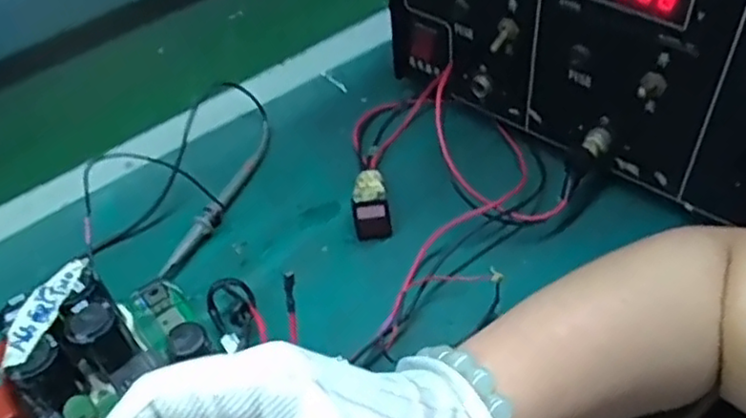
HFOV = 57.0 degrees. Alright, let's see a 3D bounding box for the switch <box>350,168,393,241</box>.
[{"bbox_3d":[-0.003,-0.007,0.490,0.024,0.029,0.050,-10,47,-2],"label":"switch"}]

